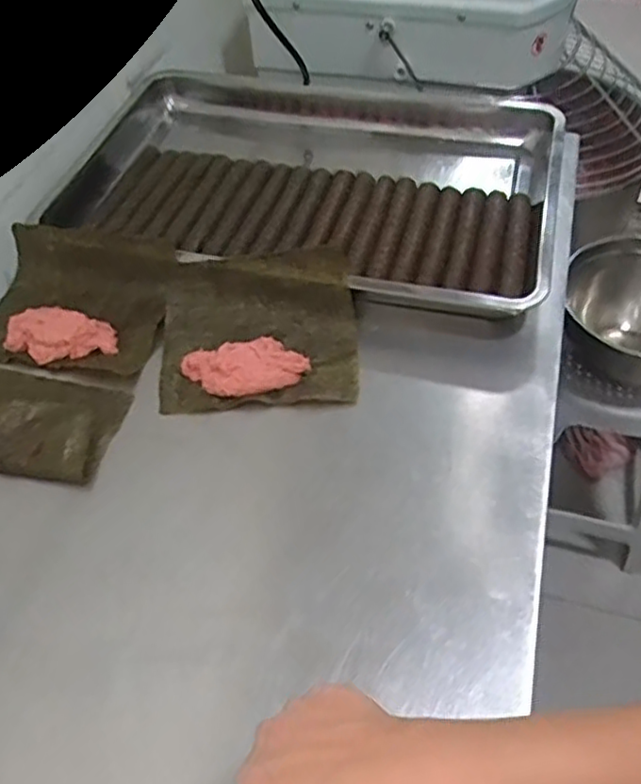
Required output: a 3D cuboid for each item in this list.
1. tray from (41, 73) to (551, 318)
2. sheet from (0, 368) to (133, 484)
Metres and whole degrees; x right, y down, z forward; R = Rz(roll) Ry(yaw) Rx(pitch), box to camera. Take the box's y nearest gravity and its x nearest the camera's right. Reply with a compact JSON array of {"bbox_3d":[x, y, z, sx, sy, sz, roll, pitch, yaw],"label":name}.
[{"bbox_3d":[-0.014,-0.277,0.883,0.615,0.096,0.462,13,46,13],"label":"tray"},{"bbox_3d":[-0.292,0.017,0.633,0.197,0.036,0.119,8,52,8],"label":"sheet"}]

